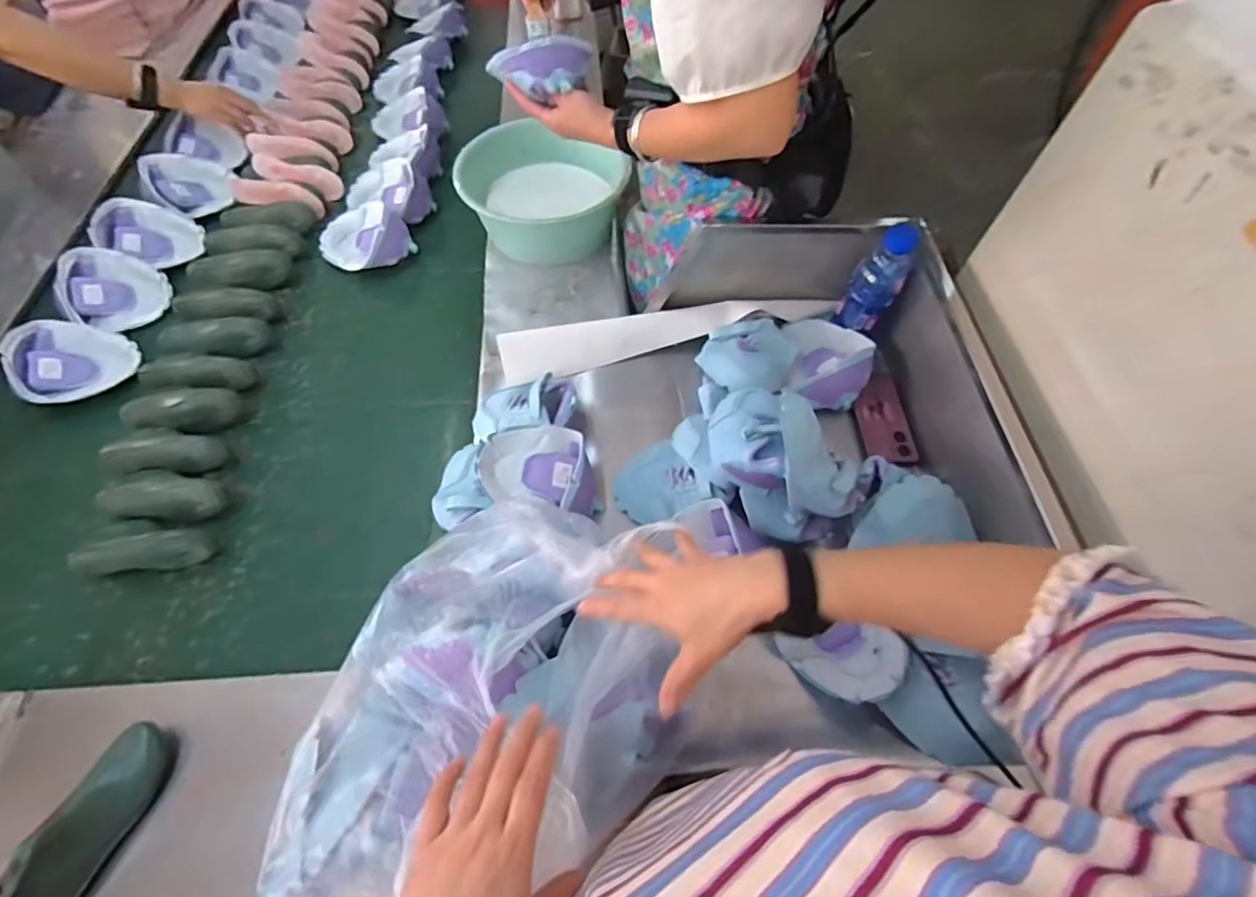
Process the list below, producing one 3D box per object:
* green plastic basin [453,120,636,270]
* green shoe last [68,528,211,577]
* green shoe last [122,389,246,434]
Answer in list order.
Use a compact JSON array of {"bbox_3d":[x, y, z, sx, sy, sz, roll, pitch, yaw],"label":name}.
[{"bbox_3d":[-0.161,-0.468,1.034,0.289,0.160,0.289,1,60,-2],"label":"green plastic basin"},{"bbox_3d":[-0.631,0.134,0.711,0.152,0.049,0.050,-2,60,-4],"label":"green shoe last"},{"bbox_3d":[-0.676,-0.061,0.833,0.165,0.045,0.071,2,60,-2],"label":"green shoe last"}]

